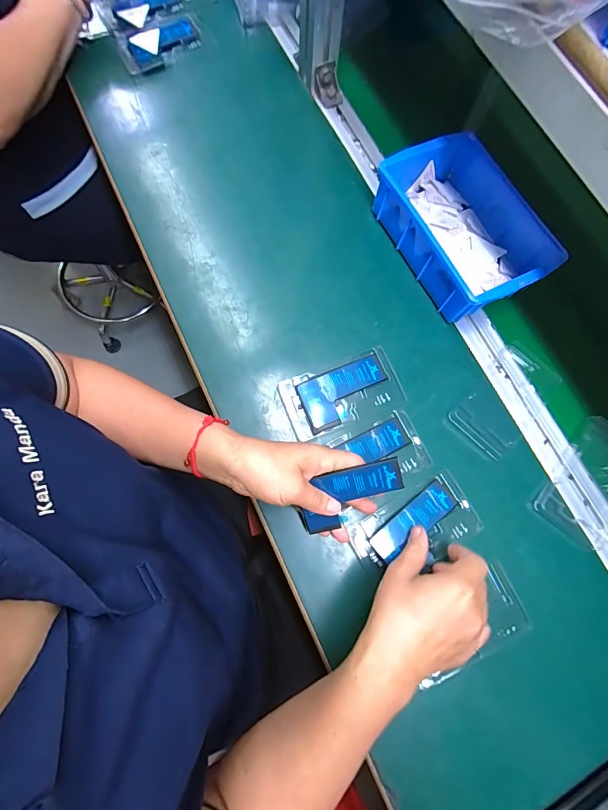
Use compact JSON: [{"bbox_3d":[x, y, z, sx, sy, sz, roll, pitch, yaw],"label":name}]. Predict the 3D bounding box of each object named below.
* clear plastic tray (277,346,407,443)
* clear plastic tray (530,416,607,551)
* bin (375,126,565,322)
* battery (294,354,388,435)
[{"bbox_3d":[0.043,-0.013,0.418,0.127,0.009,0.070,-19,77,-6],"label":"clear plastic tray"},{"bbox_3d":[0.313,0.082,0.408,0.078,0.008,0.134,38,78,8],"label":"clear plastic tray"},{"bbox_3d":[0.193,-0.209,0.446,0.147,0.069,0.194,-28,78,-8],"label":"bin"},{"bbox_3d":[0.046,-0.013,0.416,0.100,0.006,0.057,-23,77,-7],"label":"battery"}]

